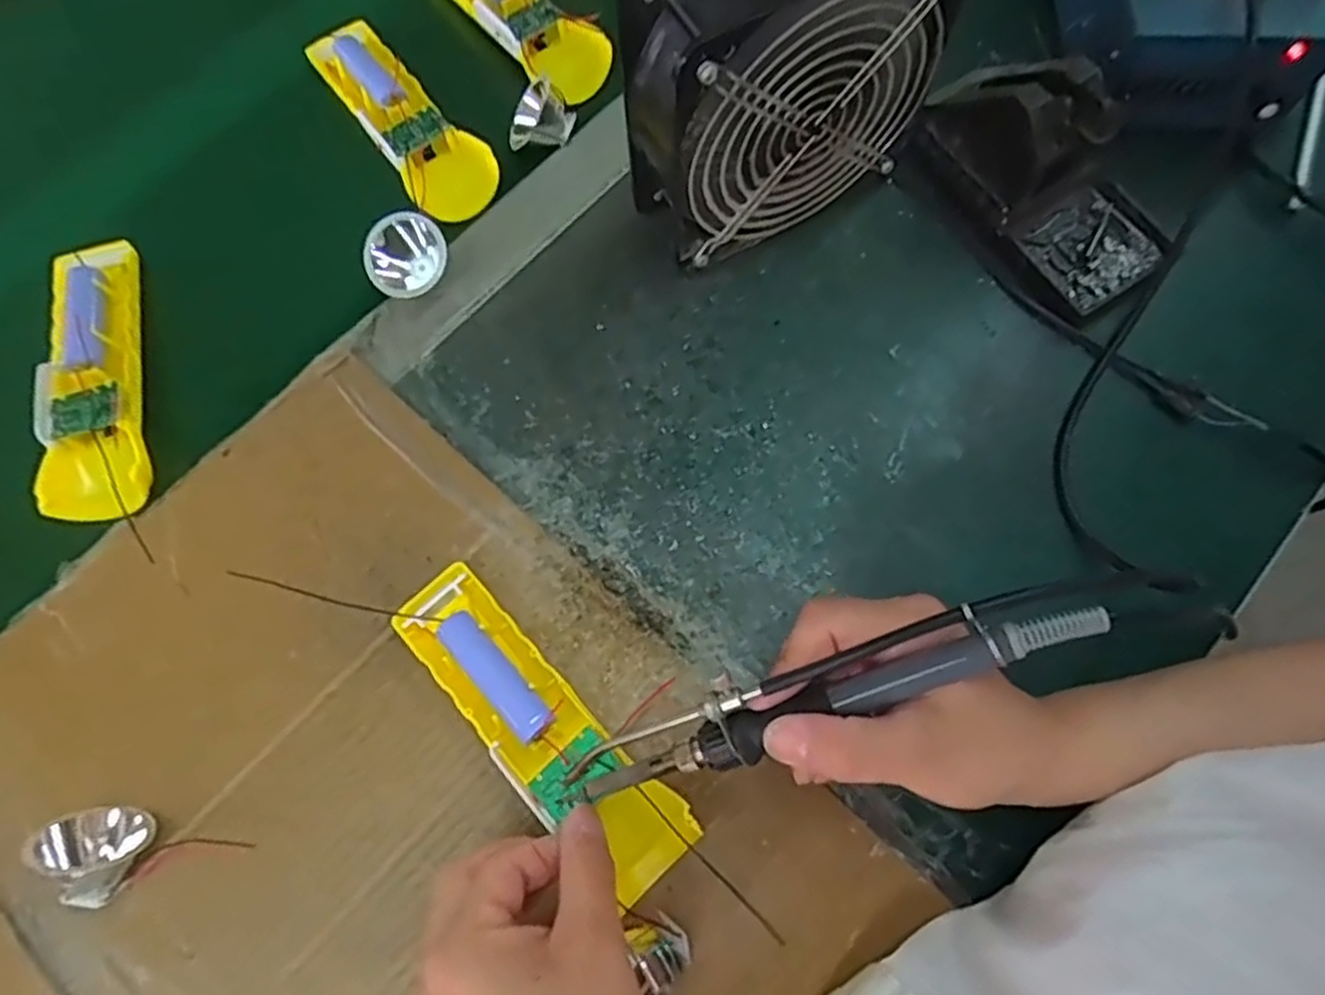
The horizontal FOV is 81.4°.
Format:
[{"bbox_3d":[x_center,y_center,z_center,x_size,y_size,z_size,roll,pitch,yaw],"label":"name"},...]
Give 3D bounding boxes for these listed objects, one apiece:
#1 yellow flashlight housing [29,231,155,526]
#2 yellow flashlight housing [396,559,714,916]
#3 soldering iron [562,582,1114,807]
[{"bbox_3d":[-0.298,-0.061,0.403,0.049,0.030,0.156,-15,71,-4],"label":"yellow flashlight housing"},{"bbox_3d":[-0.053,0.098,0.331,0.043,0.020,0.157,-42,79,-15],"label":"yellow flashlight housing"},{"bbox_3d":[0.051,0.074,0.280,0.204,0.022,0.026,-23,69,14],"label":"soldering iron"}]

